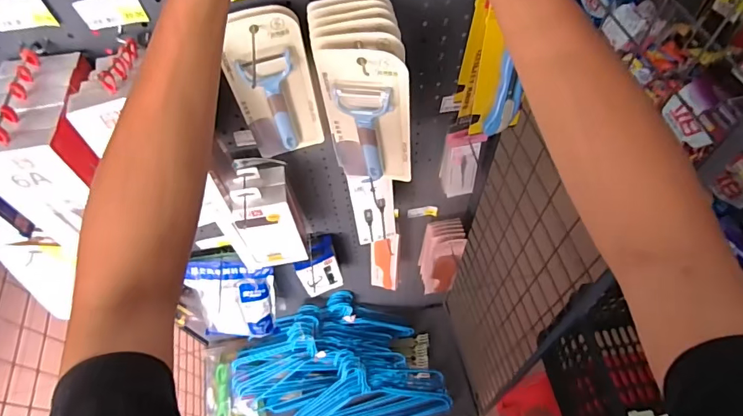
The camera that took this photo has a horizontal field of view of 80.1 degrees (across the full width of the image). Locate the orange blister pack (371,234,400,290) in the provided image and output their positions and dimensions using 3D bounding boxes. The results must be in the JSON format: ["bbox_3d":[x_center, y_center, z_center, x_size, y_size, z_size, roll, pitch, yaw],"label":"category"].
[{"bbox_3d":[0.028,0.116,0.933,0.058,0.200,0.023,14,51,12],"label":"orange blister pack"}]

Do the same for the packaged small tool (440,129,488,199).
[{"bbox_3d":[0.139,-0.067,0.689,0.056,0.159,0.022,5,58,7],"label":"packaged small tool"}]

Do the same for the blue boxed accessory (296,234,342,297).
[{"bbox_3d":[-0.111,0.120,0.926,0.081,0.157,0.062,-17,58,-7],"label":"blue boxed accessory"}]

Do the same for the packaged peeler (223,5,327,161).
[{"bbox_3d":[-0.112,-0.134,0.523,0.090,0.203,0.027,-16,58,-6],"label":"packaged peeler"}]

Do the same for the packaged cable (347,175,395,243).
[{"bbox_3d":[0.004,0.004,0.700,0.066,0.171,0.019,-7,58,-1],"label":"packaged cable"}]

